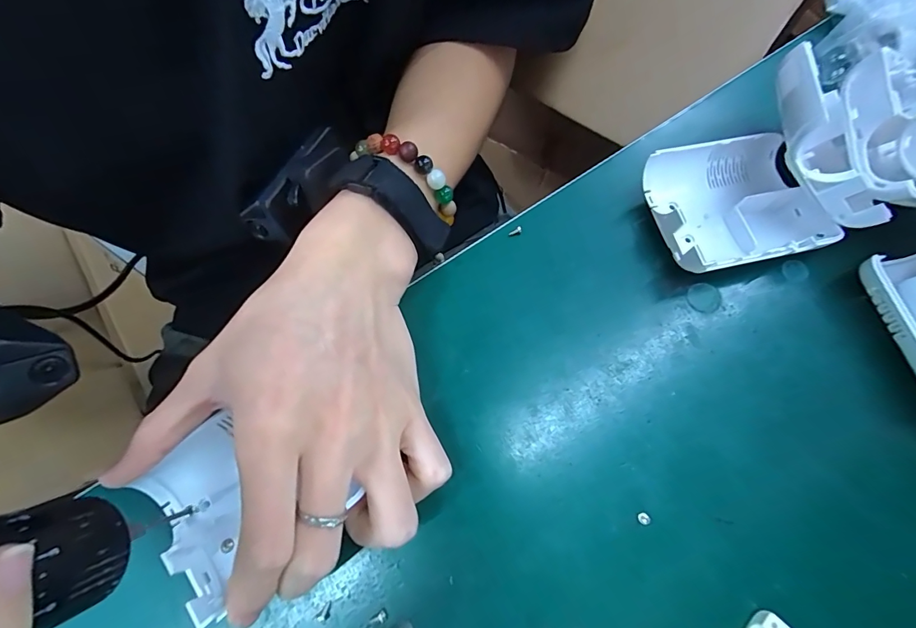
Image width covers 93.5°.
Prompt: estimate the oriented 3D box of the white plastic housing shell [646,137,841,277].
[{"bbox_3d":[0.142,-0.056,0.227,0.077,0.029,0.067,-14,70,-2],"label":"white plastic housing shell"}]

